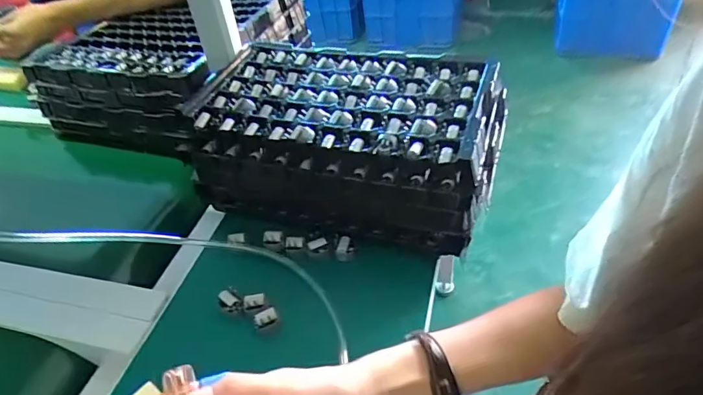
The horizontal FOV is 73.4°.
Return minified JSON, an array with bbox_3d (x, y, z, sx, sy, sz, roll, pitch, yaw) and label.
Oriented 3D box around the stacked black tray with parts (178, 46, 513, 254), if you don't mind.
[{"bbox_3d":[-0.006,-0.073,0.604,0.363,0.140,0.193,9,45,18],"label":"stacked black tray with parts"}]

